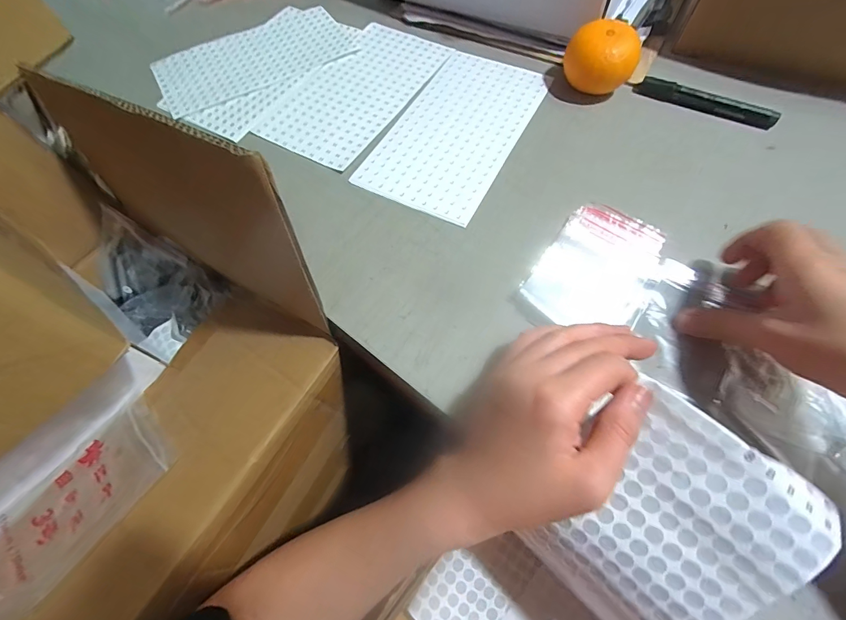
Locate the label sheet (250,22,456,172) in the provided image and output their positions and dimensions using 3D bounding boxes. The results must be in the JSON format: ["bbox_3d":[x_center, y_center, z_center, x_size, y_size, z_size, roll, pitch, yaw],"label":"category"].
[{"bbox_3d":[-0.073,-0.253,0.429,0.125,0.004,0.227,27,68,13],"label":"label sheet"}]

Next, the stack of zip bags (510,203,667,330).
[{"bbox_3d":[0.140,-0.030,0.309,0.085,0.013,0.125,33,71,15],"label":"stack of zip bags"}]

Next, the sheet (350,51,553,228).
[{"bbox_3d":[0.038,-0.192,0.394,0.124,0.004,0.229,26,69,13],"label":"sheet"}]

